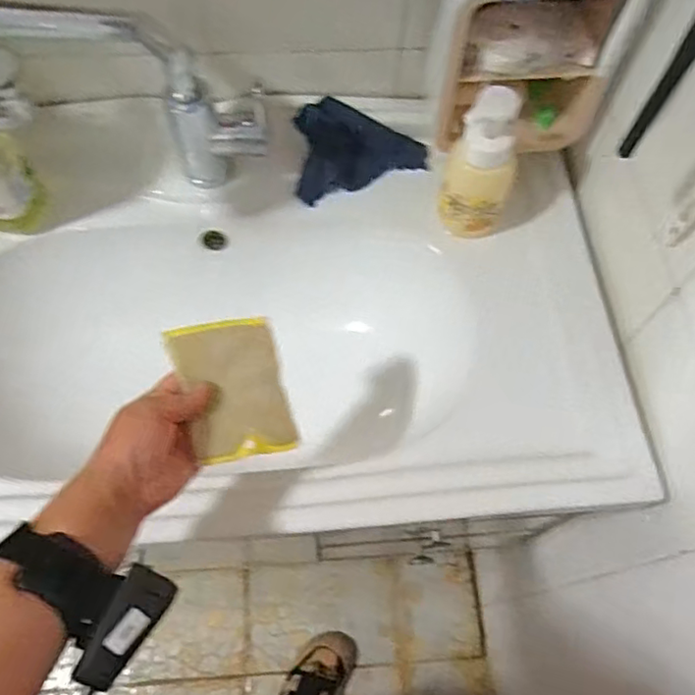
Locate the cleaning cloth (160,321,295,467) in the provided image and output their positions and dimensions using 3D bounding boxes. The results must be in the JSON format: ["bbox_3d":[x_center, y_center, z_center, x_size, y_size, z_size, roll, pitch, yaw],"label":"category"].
[{"bbox_3d":[-0.090,0.032,0.475,0.081,0.011,0.107,-11,82,-22],"label":"cleaning cloth"}]

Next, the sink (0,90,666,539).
[{"bbox_3d":[-0.136,-0.041,0.642,0.791,0.155,0.454,-3,64,-4],"label":"sink"}]

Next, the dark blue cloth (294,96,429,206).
[{"bbox_3d":[0.008,-0.230,0.681,0.147,0.013,0.098,-19,107,-4],"label":"dark blue cloth"}]

